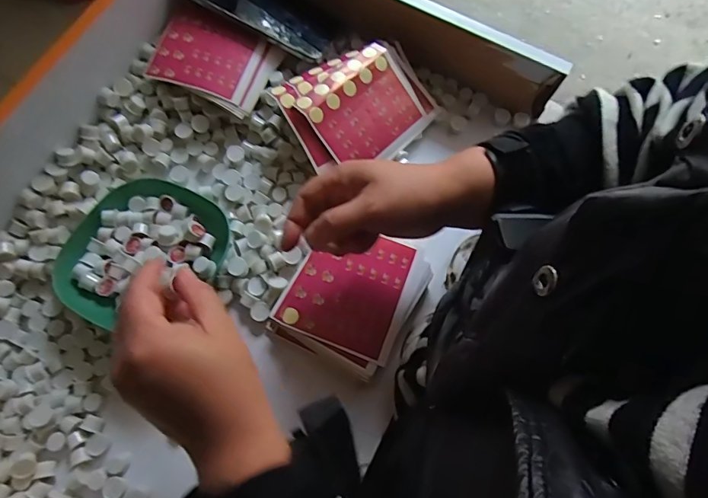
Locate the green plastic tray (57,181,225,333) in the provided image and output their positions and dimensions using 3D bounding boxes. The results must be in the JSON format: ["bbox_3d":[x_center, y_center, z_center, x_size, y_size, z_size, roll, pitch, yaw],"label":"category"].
[{"bbox_3d":[-0.189,0.003,0.392,0.128,0.027,0.133,19,73,4],"label":"green plastic tray"}]

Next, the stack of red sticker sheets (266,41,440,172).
[{"bbox_3d":[0.009,-0.144,0.440,0.153,0.030,0.109,-32,101,-20],"label":"stack of red sticker sheets"}]

